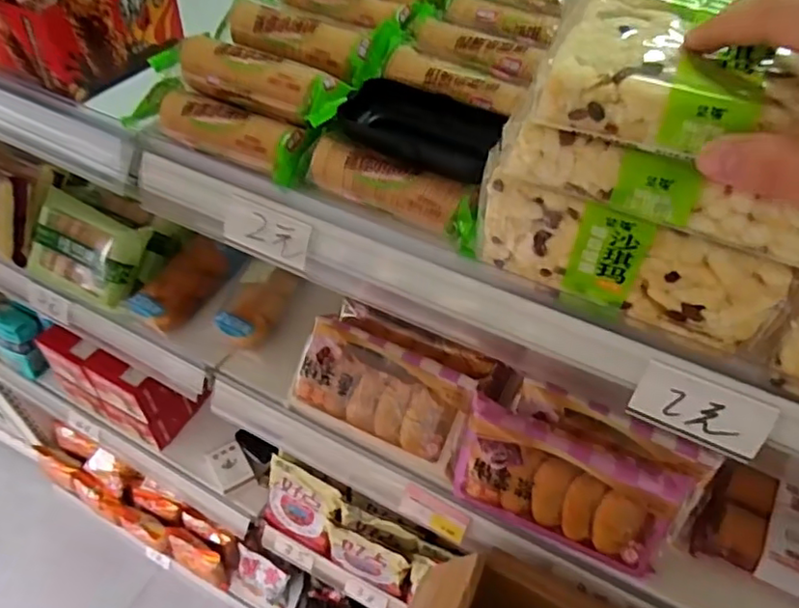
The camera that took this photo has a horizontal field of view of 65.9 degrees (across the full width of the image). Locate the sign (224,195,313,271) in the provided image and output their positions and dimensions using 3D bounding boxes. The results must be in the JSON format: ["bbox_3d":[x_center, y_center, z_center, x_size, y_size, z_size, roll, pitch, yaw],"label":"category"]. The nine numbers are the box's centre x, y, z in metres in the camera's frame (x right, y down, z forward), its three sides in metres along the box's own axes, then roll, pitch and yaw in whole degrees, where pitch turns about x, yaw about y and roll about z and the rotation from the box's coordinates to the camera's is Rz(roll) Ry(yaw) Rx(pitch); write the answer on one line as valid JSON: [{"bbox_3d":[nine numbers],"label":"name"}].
[{"bbox_3d":[-0.093,-0.050,0.431,0.069,0.035,0.004,23,26,18],"label":"sign"}]

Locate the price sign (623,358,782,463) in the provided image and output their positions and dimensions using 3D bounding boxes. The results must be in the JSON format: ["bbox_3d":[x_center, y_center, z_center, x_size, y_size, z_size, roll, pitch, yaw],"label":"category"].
[{"bbox_3d":[0.167,0.059,0.344,0.068,0.036,0.004,22,21,17],"label":"price sign"}]

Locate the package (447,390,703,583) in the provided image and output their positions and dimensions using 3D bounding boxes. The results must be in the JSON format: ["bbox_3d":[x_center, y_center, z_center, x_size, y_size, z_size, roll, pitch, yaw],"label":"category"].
[{"bbox_3d":[0.149,0.160,0.562,0.188,0.103,0.055,20,22,12],"label":"package"}]

